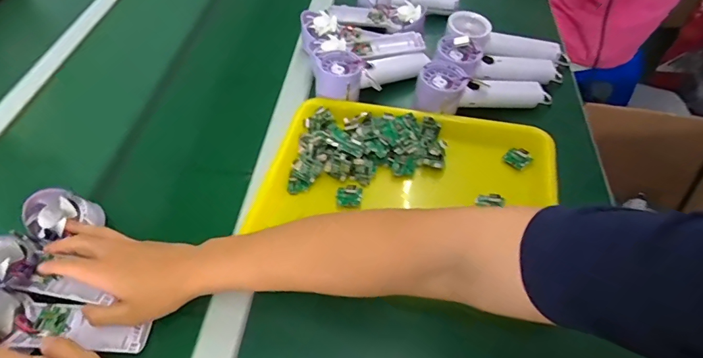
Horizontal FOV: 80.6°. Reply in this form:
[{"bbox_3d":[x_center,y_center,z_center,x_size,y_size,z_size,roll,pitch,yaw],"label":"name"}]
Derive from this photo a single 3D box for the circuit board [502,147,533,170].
[{"bbox_3d":[0.212,-0.027,0.531,0.029,0.004,0.027,41,100,14],"label":"circuit board"}]

